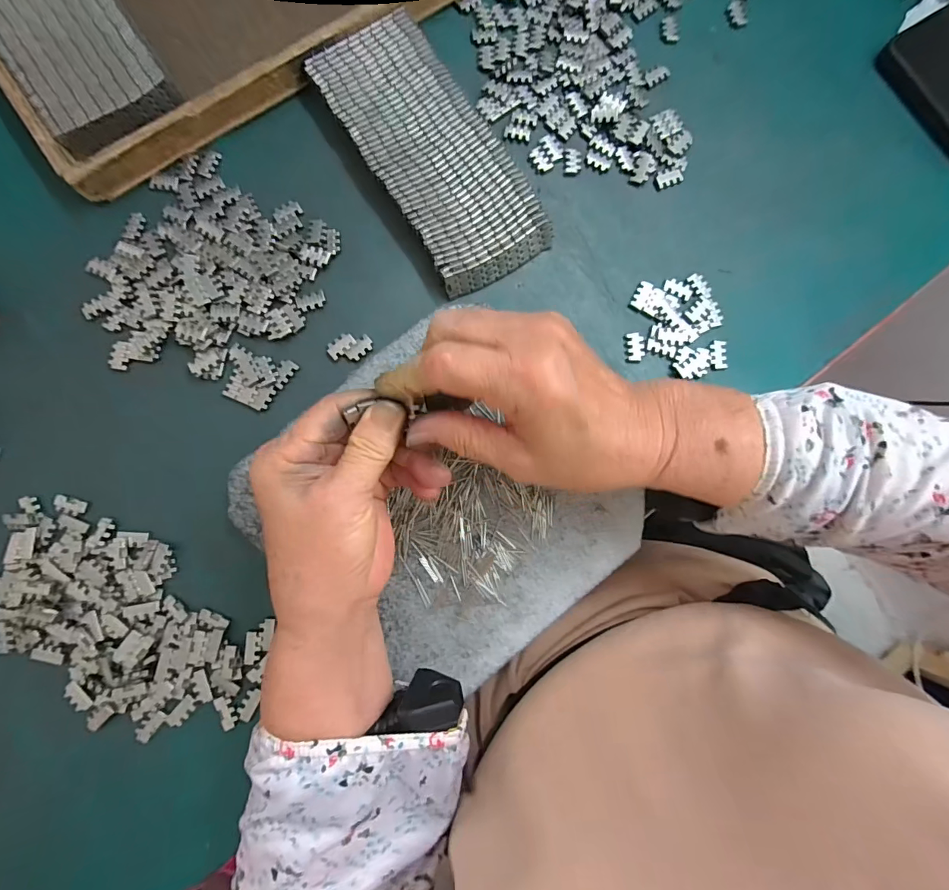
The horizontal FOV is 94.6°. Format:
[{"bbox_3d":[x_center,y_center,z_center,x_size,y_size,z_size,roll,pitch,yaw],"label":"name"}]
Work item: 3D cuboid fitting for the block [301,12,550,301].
[{"bbox_3d":[-0.032,-0.209,0.316,0.085,0.019,0.199,-32,85,-5],"label":"block"}]

